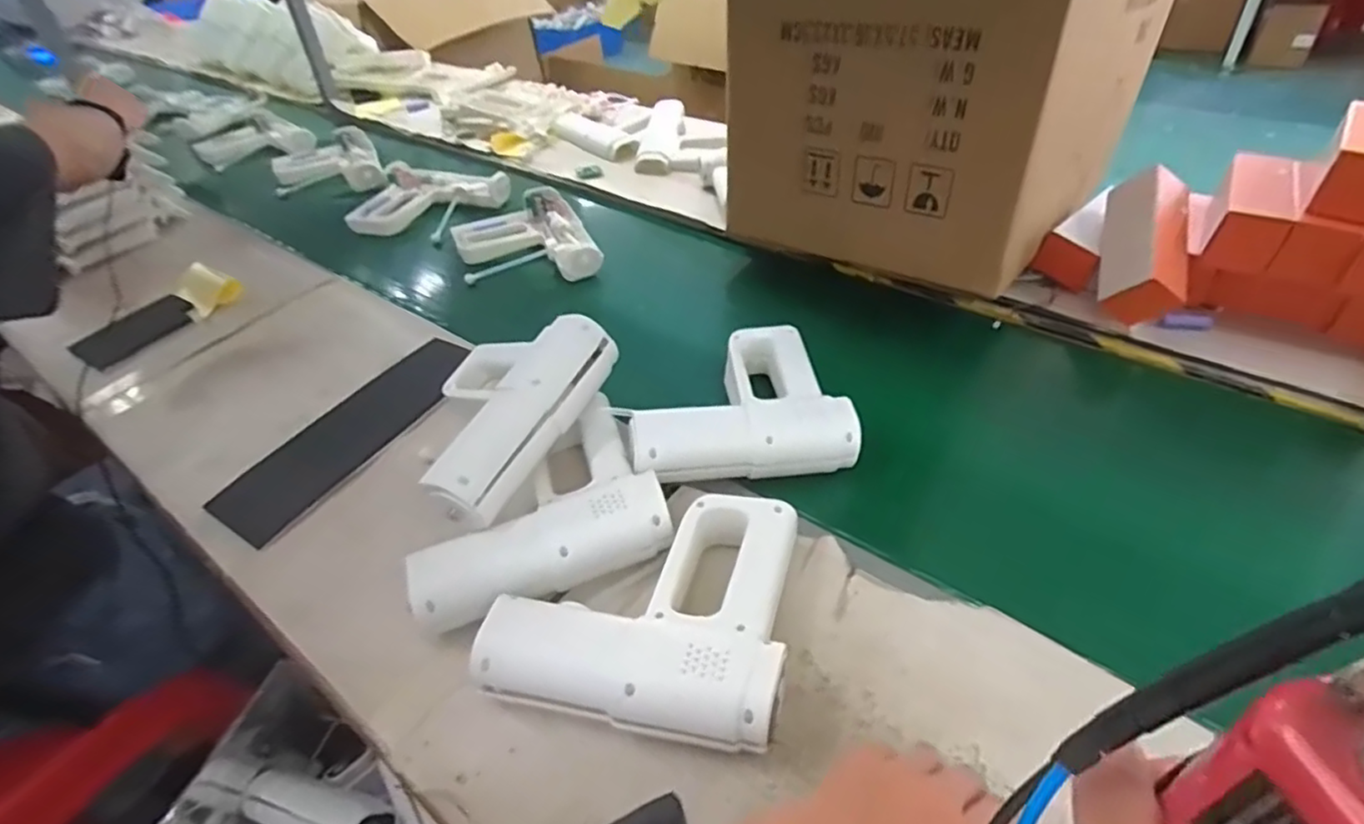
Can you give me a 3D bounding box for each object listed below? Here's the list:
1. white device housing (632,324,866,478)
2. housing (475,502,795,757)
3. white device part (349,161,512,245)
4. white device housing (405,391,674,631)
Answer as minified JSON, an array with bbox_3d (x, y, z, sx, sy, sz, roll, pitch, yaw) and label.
[{"bbox_3d":[0.048,-0.011,0.661,0.205,0.051,0.183,-10,43,-5],"label":"white device housing"},{"bbox_3d":[-0.021,0.144,0.506,0.204,0.075,0.185,7,44,14],"label":"housing"},{"bbox_3d":[-0.455,-0.366,1.138,0.264,0.048,0.196,10,45,16],"label":"white device part"},{"bbox_3d":[-0.130,0.088,0.587,0.201,0.073,0.165,-18,44,-13],"label":"white device housing"}]

